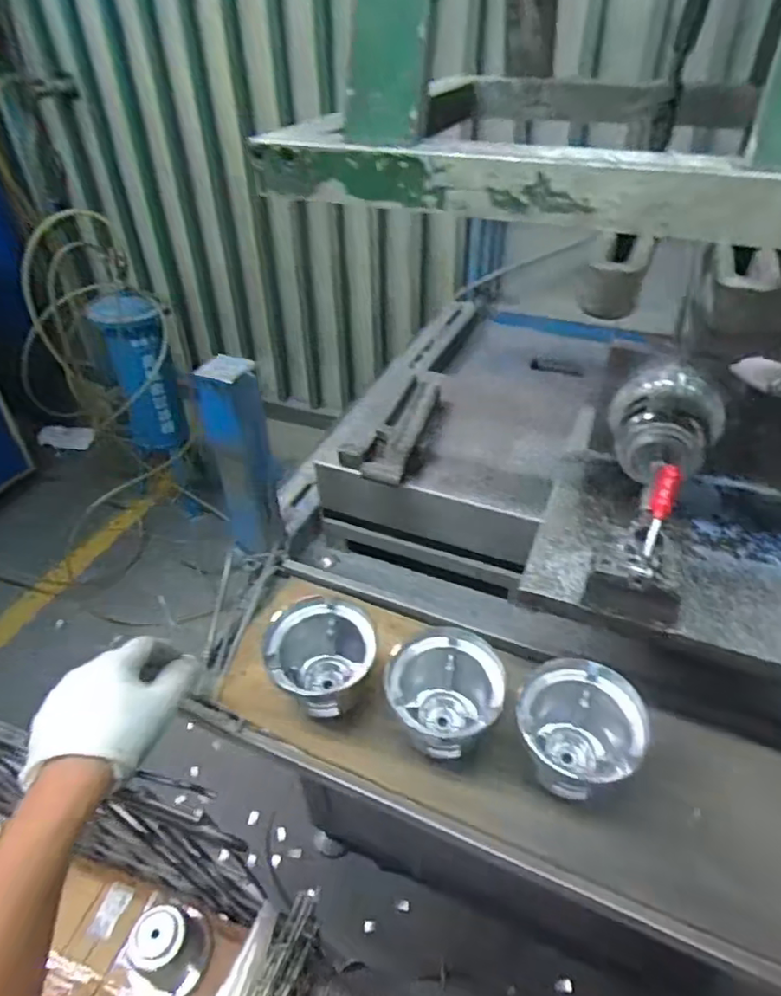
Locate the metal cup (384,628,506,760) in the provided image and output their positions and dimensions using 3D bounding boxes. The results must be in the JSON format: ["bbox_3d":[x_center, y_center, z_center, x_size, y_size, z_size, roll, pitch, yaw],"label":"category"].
[{"bbox_3d":[0.042,0.164,0.498,0.090,0.079,0.082,0,40,0],"label":"metal cup"}]

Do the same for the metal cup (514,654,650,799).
[{"bbox_3d":[0.143,0.185,0.469,0.092,0.086,0.084,0,40,0],"label":"metal cup"}]

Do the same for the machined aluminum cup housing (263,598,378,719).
[{"bbox_3d":[-0.059,0.146,0.529,0.093,0.076,0.085,0,40,0],"label":"machined aluminum cup housing"}]

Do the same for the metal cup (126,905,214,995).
[{"bbox_3d":[-0.263,0.535,0.705,0.081,0.092,0.075,0,40,0],"label":"metal cup"}]

